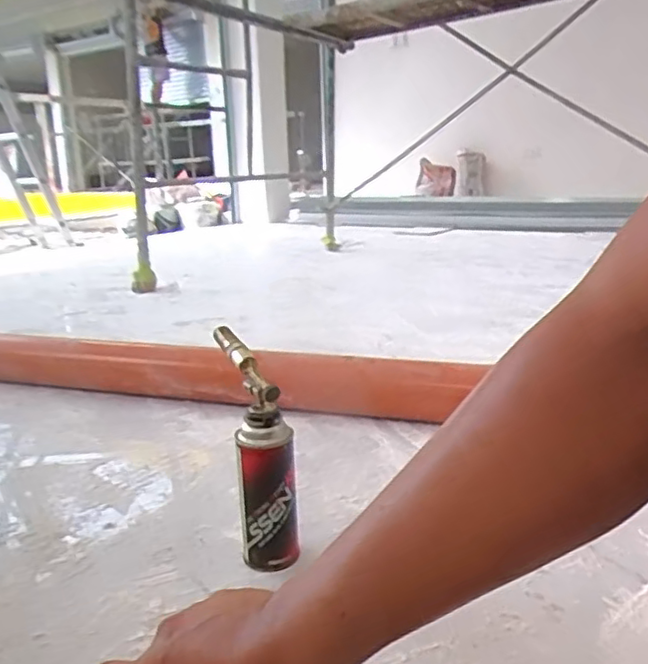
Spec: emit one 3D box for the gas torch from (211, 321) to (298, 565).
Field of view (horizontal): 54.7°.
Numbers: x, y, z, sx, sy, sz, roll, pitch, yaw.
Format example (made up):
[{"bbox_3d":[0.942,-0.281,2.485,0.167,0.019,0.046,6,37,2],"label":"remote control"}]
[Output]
[{"bbox_3d":[-0.081,0.139,0.757,0.078,0.250,0.135,-4,15,-11],"label":"gas torch"}]

